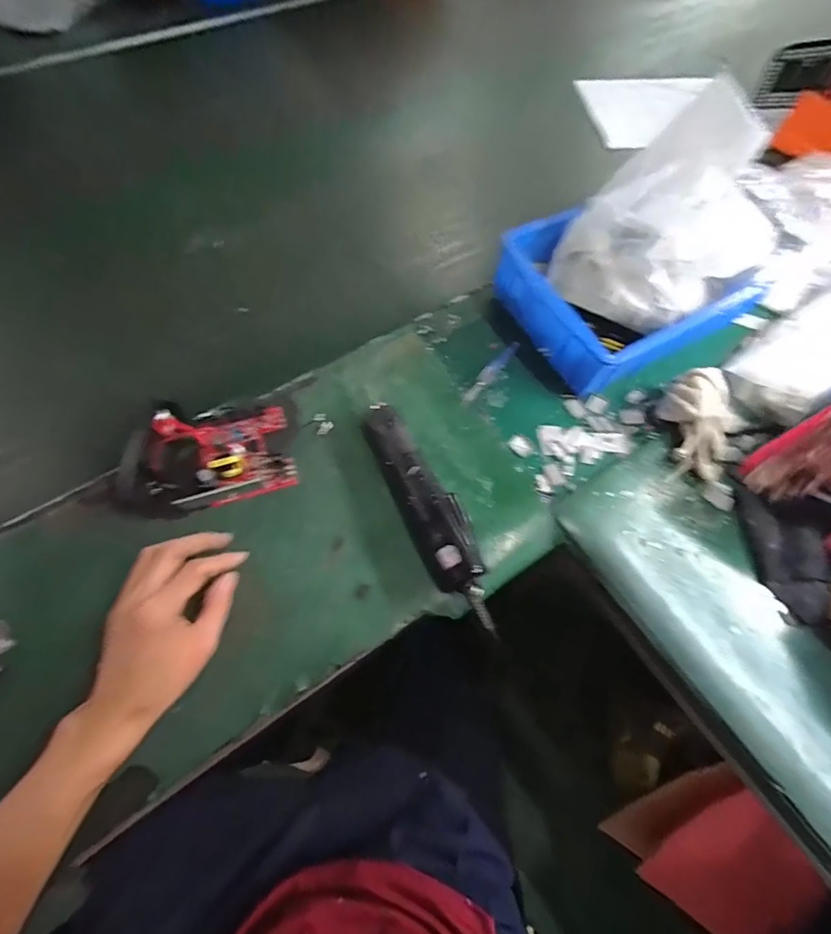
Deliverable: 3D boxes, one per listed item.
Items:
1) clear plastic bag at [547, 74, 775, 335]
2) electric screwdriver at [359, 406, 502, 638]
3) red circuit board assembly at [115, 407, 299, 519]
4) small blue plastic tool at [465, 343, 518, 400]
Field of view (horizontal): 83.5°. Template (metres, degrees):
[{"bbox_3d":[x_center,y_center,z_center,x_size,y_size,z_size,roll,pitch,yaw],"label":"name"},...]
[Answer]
[{"bbox_3d":[0.256,-0.257,0.494,0.161,0.151,0.177,-27,69,-16],"label":"clear plastic bag"},{"bbox_3d":[0.013,0.040,0.455,0.051,0.041,0.250,-21,70,-13],"label":"electric screwdriver"},{"bbox_3d":[-0.208,-0.009,0.460,0.156,0.058,0.099,-18,67,-12],"label":"red circuit board assembly"},{"bbox_3d":[0.091,-0.115,0.549,0.017,0.006,0.105,35,67,12],"label":"small blue plastic tool"}]

